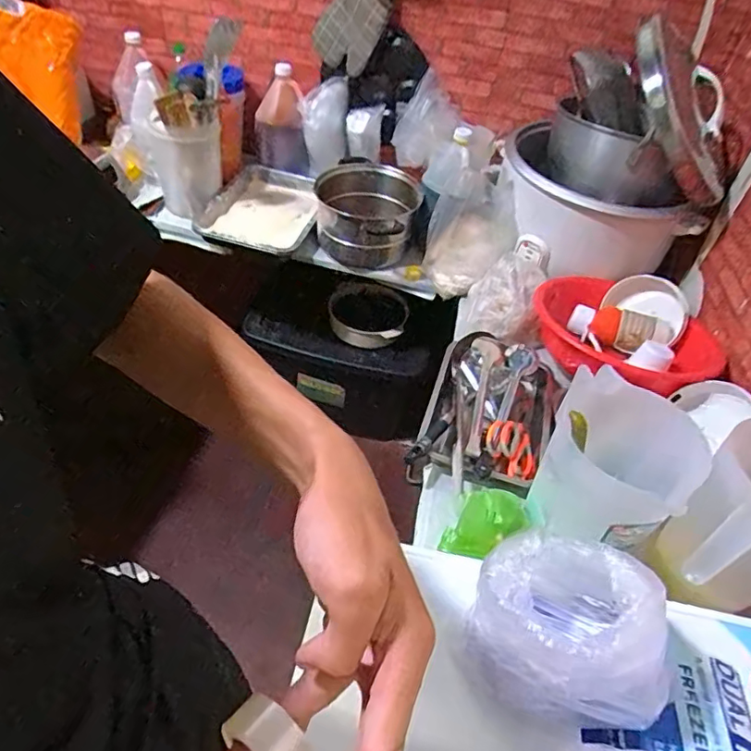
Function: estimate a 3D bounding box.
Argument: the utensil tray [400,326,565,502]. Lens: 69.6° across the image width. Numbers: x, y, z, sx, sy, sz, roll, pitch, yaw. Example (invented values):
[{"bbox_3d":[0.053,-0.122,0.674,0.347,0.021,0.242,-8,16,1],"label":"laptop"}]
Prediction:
[{"bbox_3d":[0.207,0.057,0.944,0.203,0.129,0.330,19,45,10],"label":"utensil tray"}]

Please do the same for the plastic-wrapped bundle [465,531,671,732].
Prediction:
[{"bbox_3d":[0.173,0.234,0.507,0.157,0.134,0.140,8,44,-2],"label":"plastic-wrapped bundle"}]

